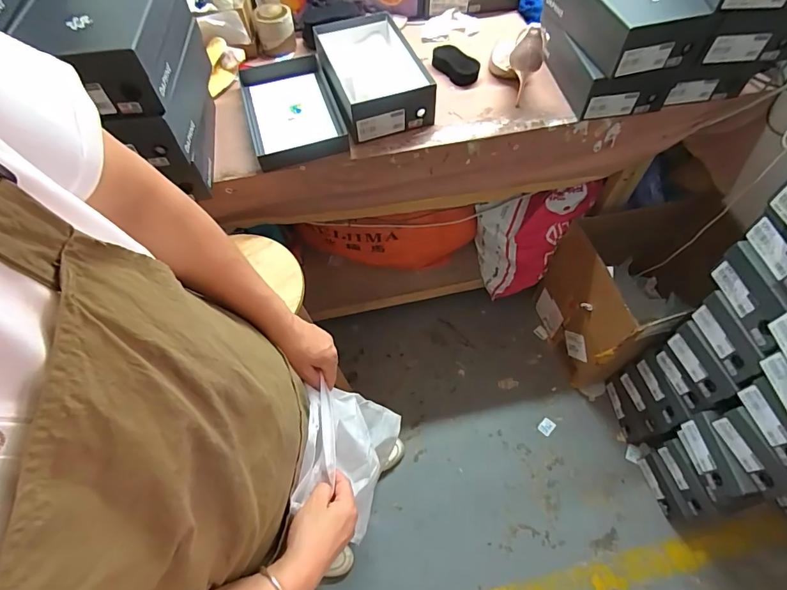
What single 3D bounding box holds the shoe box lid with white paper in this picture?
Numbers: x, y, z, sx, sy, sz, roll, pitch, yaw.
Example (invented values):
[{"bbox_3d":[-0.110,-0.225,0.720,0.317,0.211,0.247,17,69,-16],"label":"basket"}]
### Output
[{"bbox_3d":[-0.226,-0.404,0.927,0.188,0.042,0.303,-17,60,-8],"label":"shoe box lid with white paper"}]

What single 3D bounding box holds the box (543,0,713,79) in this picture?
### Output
[{"bbox_3d":[0.443,-0.581,0.855,0.179,0.106,0.320,-9,60,-3],"label":"box"}]

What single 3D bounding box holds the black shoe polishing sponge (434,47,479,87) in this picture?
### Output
[{"bbox_3d":[0.142,-0.537,1.001,0.074,0.034,0.125,-29,63,-14],"label":"black shoe polishing sponge"}]

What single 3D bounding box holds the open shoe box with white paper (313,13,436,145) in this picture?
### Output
[{"bbox_3d":[-0.042,-0.472,0.932,0.200,0.107,0.292,-15,60,-6],"label":"open shoe box with white paper"}]

